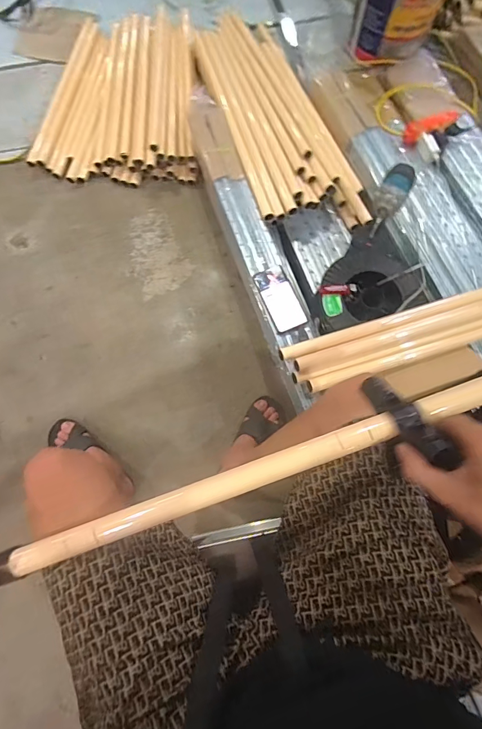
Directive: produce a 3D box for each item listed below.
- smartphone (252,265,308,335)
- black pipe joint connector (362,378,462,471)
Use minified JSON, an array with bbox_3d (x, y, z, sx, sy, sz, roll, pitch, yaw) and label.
[{"bbox_3d":[0.092,-0.155,0.907,0.077,0.011,0.163,-20,74,-9],"label":"smartphone"},{"bbox_3d":[0.167,0.055,0.394,0.029,0.022,0.138,-16,30,-6],"label":"black pipe joint connector"}]

